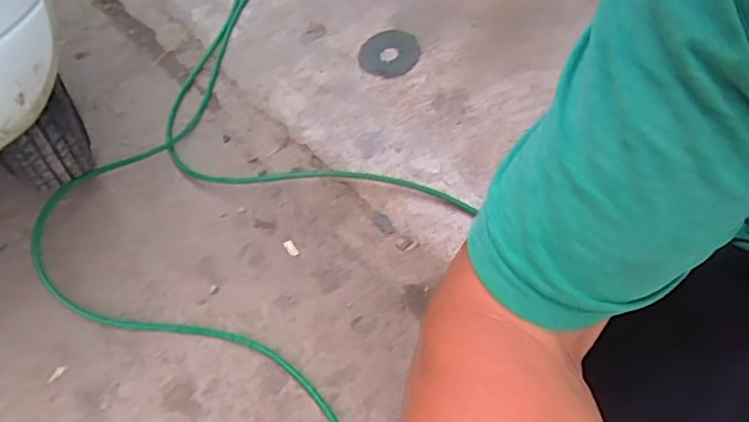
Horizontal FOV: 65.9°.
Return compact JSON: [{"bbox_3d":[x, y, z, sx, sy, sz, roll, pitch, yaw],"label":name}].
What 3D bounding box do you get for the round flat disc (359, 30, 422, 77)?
[{"bbox_3d":[0.022,-0.247,0.904,0.094,0.006,0.094,-5,59,8],"label":"round flat disc"}]

